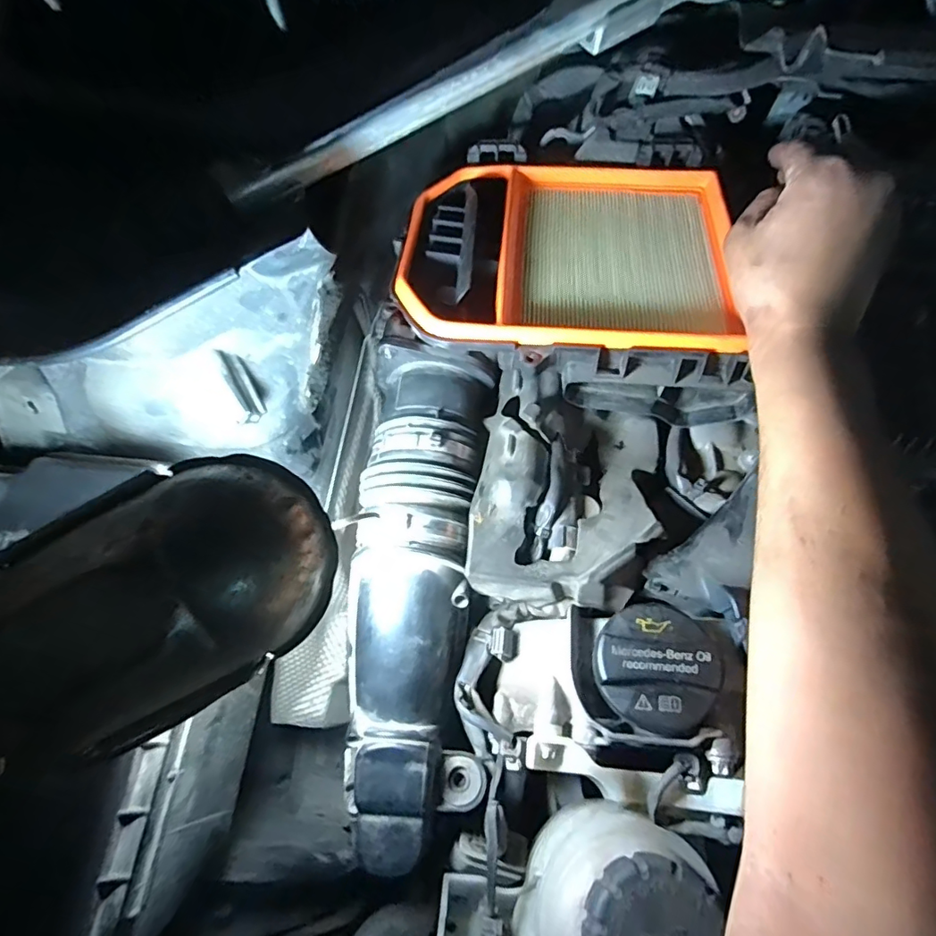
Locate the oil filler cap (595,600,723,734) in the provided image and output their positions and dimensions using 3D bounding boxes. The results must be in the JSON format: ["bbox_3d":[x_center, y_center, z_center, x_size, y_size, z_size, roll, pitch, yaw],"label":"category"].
[{"bbox_3d":[0.097,0.101,0.271,0.059,0.027,0.059,0,68,-1],"label":"oil filler cap"}]

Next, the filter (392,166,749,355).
[{"bbox_3d":[0.070,-0.157,0.375,0.227,0.040,0.181,5,68,1],"label":"filter"}]

